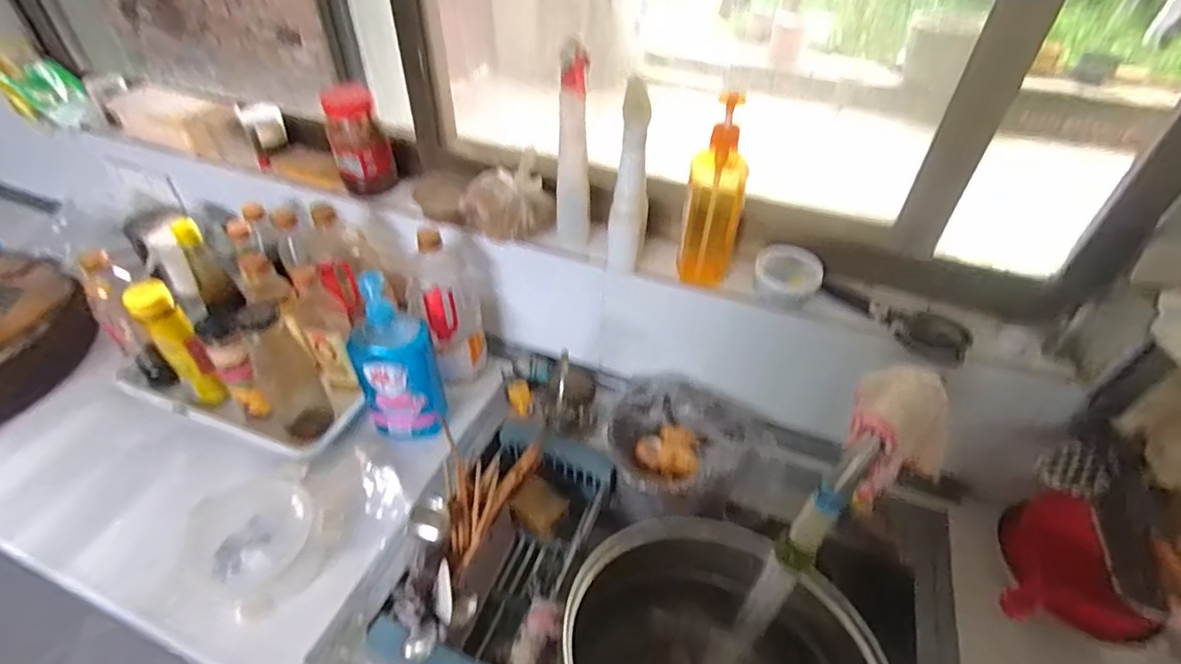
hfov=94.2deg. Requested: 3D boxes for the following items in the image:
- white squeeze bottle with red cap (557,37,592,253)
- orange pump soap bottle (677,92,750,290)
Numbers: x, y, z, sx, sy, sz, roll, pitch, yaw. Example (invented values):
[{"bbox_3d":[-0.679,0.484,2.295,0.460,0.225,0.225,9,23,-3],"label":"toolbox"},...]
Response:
[{"bbox_3d":[-0.024,-0.241,0.755,0.047,0.280,0.033,-2,43,-3],"label":"white squeeze bottle with red cap"},{"bbox_3d":[0.166,-0.177,0.733,0.077,0.245,0.054,10,44,10],"label":"orange pump soap bottle"}]

